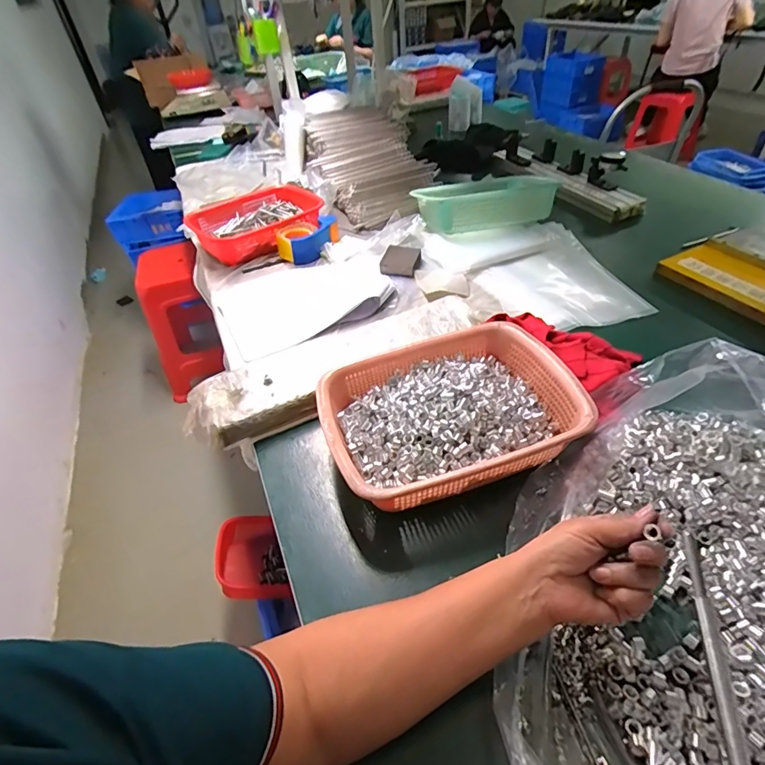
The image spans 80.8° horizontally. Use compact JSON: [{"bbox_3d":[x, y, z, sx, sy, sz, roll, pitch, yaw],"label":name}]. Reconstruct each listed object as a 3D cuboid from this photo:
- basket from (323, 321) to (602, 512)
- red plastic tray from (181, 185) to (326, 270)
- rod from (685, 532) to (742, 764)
[{"bbox_3d":[0.080,0.042,0.561,0.292,0.078,0.215,-16,44,-10],"label":"basket"},{"bbox_3d":[-0.287,-0.379,1.072,0.312,0.069,0.235,-29,47,-23],"label":"red plastic tray"},{"bbox_3d":[0.216,0.203,0.283,0.008,0.008,0.202,1,64,8],"label":"rod"}]

